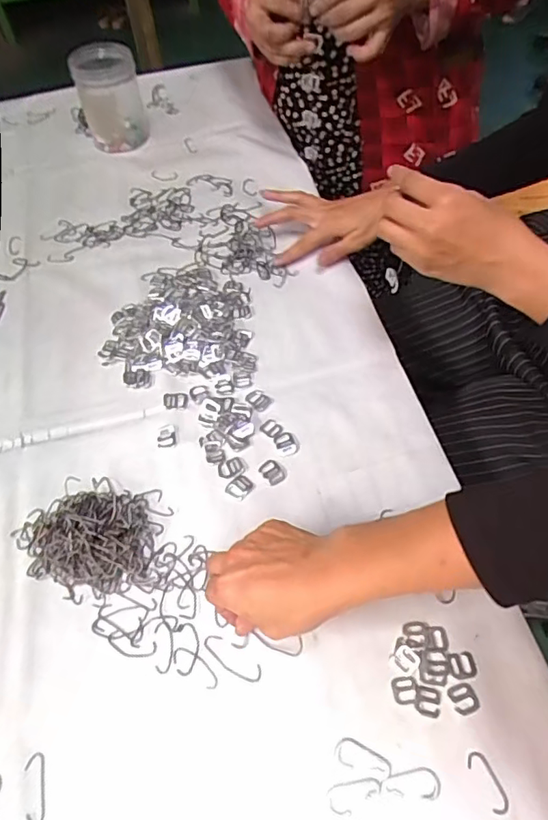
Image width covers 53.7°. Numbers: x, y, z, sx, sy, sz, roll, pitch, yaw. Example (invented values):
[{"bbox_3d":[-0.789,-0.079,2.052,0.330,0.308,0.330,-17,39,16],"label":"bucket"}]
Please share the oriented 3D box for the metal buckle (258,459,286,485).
[{"bbox_3d":[-0.001,0.055,0.491,0.017,0.004,0.025,-32,59,-17],"label":"metal buckle"}]

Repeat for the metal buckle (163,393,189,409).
[{"bbox_3d":[-0.099,-0.010,0.542,0.024,0.007,0.018,-9,55,-3],"label":"metal buckle"}]

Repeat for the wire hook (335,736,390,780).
[{"bbox_3d":[0.060,0.234,0.365,0.038,0.004,0.016,16,58,15],"label":"wire hook"}]

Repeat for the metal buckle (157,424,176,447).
[{"bbox_3d":[-0.103,0.024,0.518,0.018,0.006,0.023,-4,55,1],"label":"metal buckle"}]

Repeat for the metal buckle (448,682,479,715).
[{"bbox_3d":[0.133,0.202,0.380,0.018,0.004,0.019,-21,56,-11],"label":"metal buckle"}]

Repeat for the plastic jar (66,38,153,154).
[{"bbox_3d":[-0.241,-0.463,0.804,0.088,0.116,0.071,-13,55,-5],"label":"plastic jar"}]

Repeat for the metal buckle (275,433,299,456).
[{"bbox_3d":[0.012,0.032,0.507,0.019,0.004,0.025,-24,57,-13],"label":"metal buckle"}]

